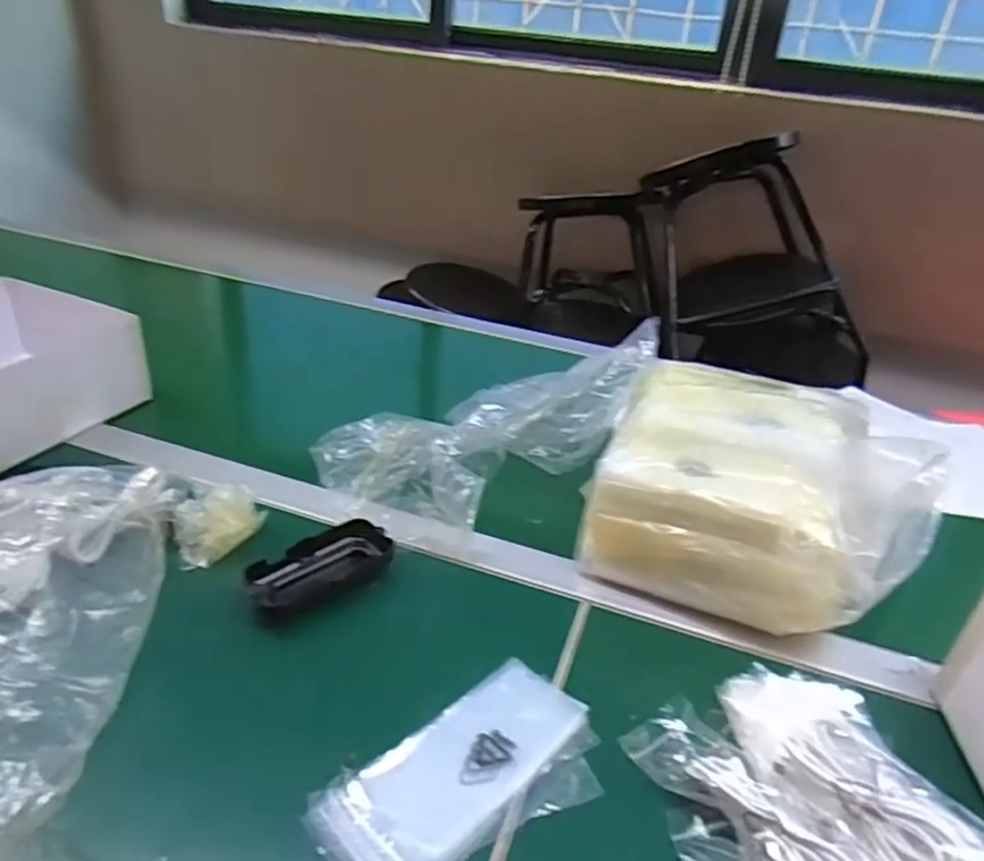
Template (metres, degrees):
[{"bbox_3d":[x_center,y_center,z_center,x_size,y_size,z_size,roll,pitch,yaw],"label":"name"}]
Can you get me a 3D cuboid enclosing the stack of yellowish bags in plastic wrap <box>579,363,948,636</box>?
[{"bbox_3d":[0.212,0.040,0.590,0.229,0.114,0.225,14,32,14],"label":"stack of yellowish bags in plastic wrap"}]

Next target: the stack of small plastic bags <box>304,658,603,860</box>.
[{"bbox_3d":[-0.013,0.205,0.422,0.171,0.010,0.096,-21,40,-36],"label":"stack of small plastic bags"}]

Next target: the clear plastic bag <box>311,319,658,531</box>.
[{"bbox_3d":[0.009,-0.017,0.677,0.306,0.120,0.185,-22,40,-37],"label":"clear plastic bag"}]

